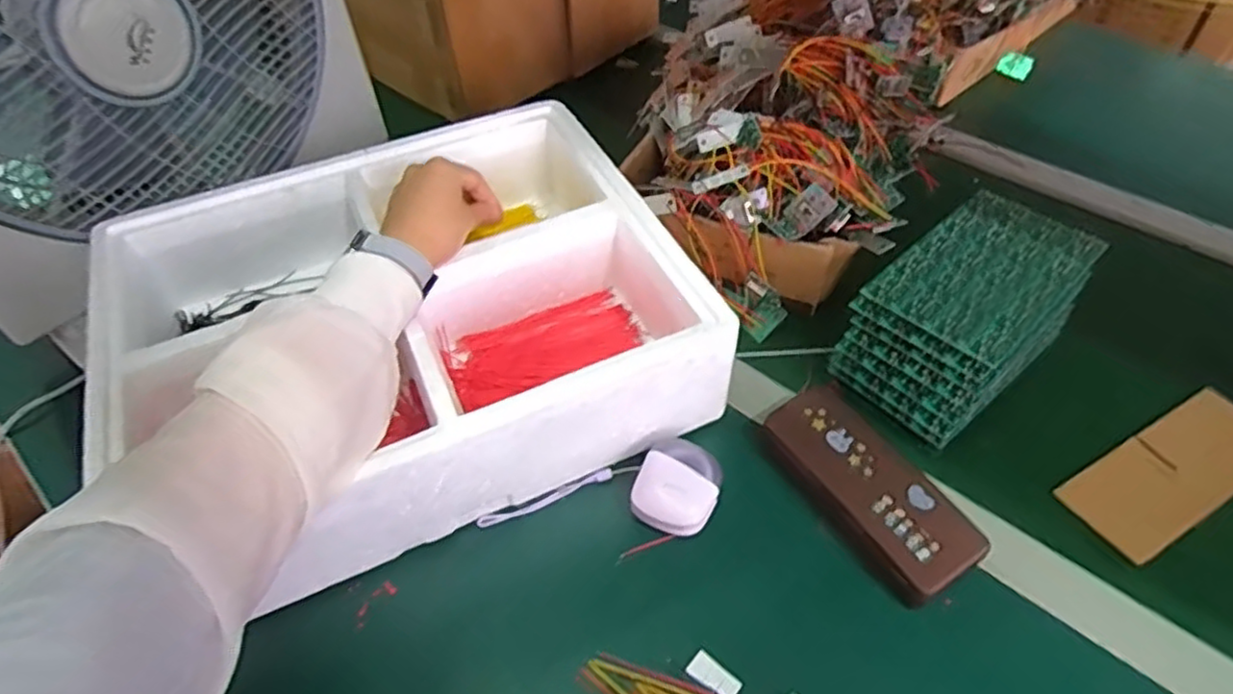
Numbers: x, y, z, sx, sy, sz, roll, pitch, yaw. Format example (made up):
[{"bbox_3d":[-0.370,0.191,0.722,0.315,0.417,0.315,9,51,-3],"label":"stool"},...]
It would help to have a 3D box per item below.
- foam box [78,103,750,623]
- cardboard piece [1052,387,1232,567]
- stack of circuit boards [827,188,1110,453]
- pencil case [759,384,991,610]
[{"bbox_3d":[-0.160,-0.023,0.541,0.391,0.106,0.332,-20,51,-15],"label":"foam box"},{"bbox_3d":[0.410,0.090,0.509,0.181,0.006,0.068,-25,53,-17],"label":"cardboard piece"},{"bbox_3d":[0.274,-0.027,0.545,0.182,0.091,0.106,-33,55,-24],"label":"stack of circuit boards"},{"bbox_3d":[0.169,0.094,0.472,0.071,0.028,0.155,-25,52,-19],"label":"pencil case"}]

